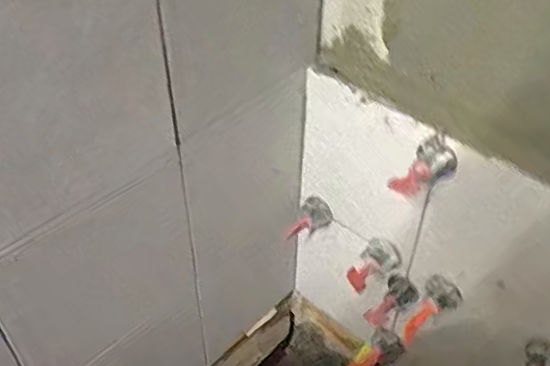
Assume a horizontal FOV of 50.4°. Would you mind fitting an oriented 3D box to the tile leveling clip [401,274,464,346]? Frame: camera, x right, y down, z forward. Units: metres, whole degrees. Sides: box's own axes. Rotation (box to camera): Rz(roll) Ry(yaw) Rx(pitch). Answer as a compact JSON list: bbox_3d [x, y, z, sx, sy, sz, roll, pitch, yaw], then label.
[{"bbox_3d":[0.128,0.109,0.494,0.064,0.022,0.028,-46,54,-2],"label":"tile leveling clip"}]

